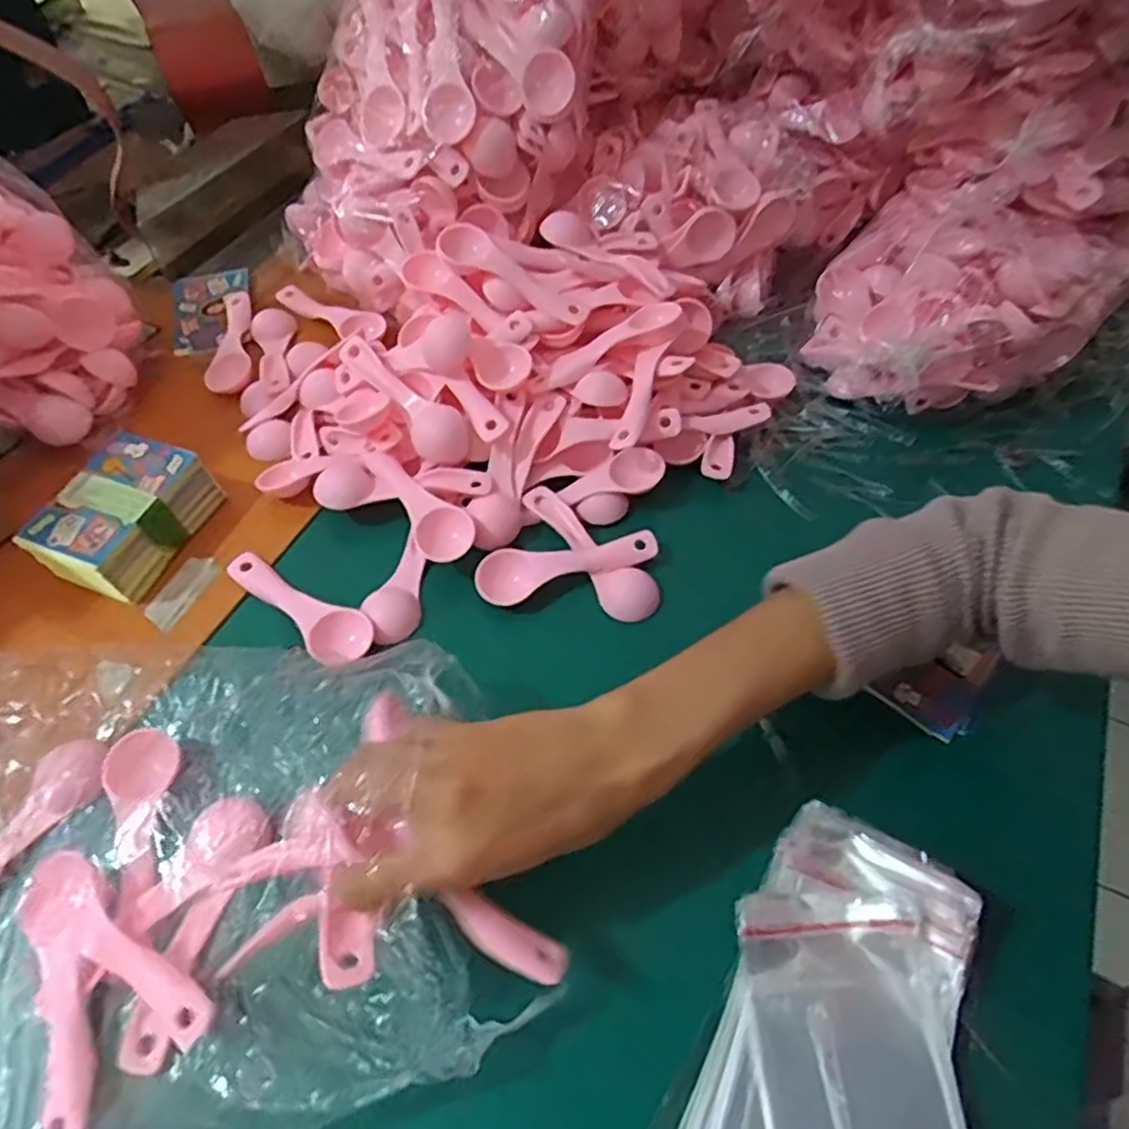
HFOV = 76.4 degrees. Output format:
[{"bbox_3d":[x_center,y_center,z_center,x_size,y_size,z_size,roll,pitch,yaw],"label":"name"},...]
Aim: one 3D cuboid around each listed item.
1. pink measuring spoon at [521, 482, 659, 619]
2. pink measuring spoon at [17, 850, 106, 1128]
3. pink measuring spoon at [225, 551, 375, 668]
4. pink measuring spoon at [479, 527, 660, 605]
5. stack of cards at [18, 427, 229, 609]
[{"bbox_3d":[0.013,-0.007,0.453,0.110,0.017,0.034,39,63,22],"label":"pink measuring spoon"},{"bbox_3d":[-0.213,0.183,0.309,0.035,0.018,0.112,-20,58,-15],"label":"pink measuring spoon"},{"bbox_3d":[-0.158,0.022,0.426,0.107,0.011,0.033,36,62,20],"label":"pink measuring spoon"},{"bbox_3d":[0.001,-0.003,0.446,0.112,0.012,0.032,-16,58,-12],"label":"pink measuring spoon"},{"bbox_3d":[-0.273,-0.030,0.446,0.067,0.041,0.098,20,57,11],"label":"stack of cards"}]

